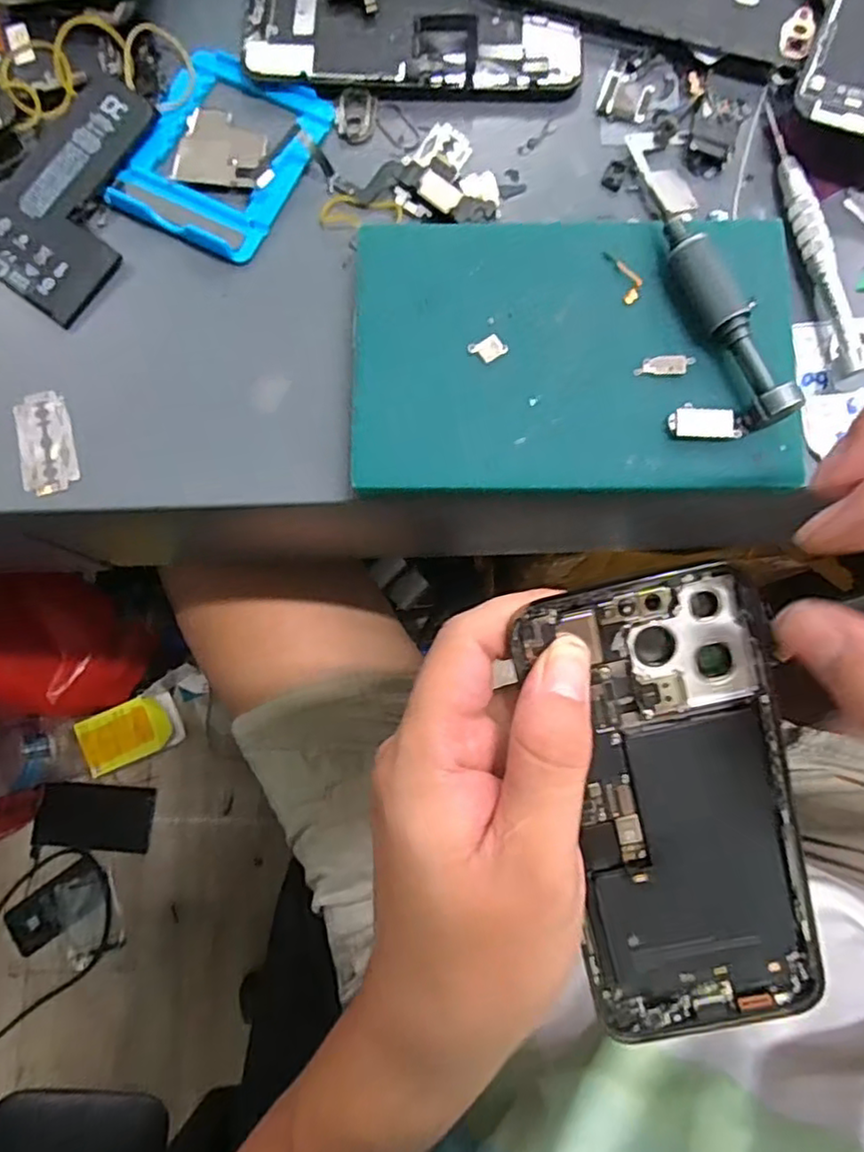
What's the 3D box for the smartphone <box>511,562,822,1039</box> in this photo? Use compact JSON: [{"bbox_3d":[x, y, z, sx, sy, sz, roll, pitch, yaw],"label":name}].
[{"bbox_3d":[0.080,0.078,0.216,0.075,0.012,0.158,-11,99,-1],"label":"smartphone"}]

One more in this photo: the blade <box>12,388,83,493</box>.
[{"bbox_3d":[-0.154,-0.054,0.261,0.023,0.004,0.043,-14,80,-2],"label":"blade"}]

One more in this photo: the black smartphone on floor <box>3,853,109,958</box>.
[{"bbox_3d":[-0.522,0.461,0.920,0.142,0.012,0.068,-36,81,-6],"label":"black smartphone on floor"}]

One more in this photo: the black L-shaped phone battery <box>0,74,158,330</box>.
[{"bbox_3d":[-0.148,-0.159,0.272,0.061,0.011,0.096,32,82,6],"label":"black L-shaped phone battery"}]

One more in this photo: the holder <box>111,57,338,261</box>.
[{"bbox_3d":[-0.088,-0.179,0.275,0.068,0.008,0.085,26,81,5],"label":"holder"}]

